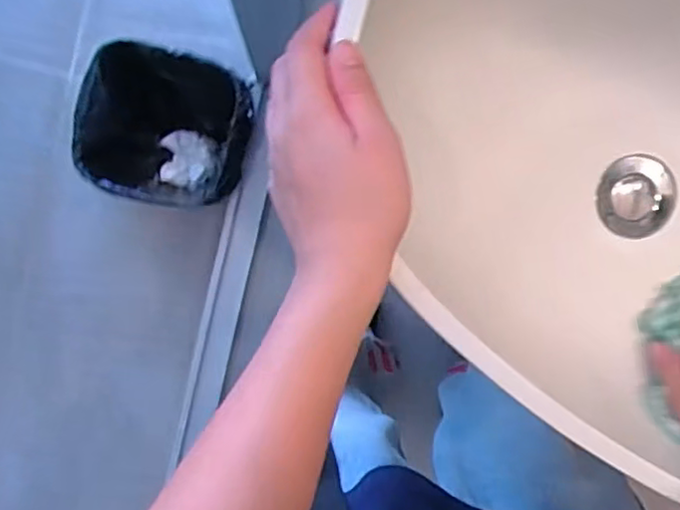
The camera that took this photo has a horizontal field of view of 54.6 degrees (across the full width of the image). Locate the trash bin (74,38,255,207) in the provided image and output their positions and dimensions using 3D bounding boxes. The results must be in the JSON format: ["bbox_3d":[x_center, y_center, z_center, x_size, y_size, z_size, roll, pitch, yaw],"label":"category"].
[{"bbox_3d":[-0.278,-0.204,1.108,0.234,0.280,0.224,16,94,-5],"label":"trash bin"}]

